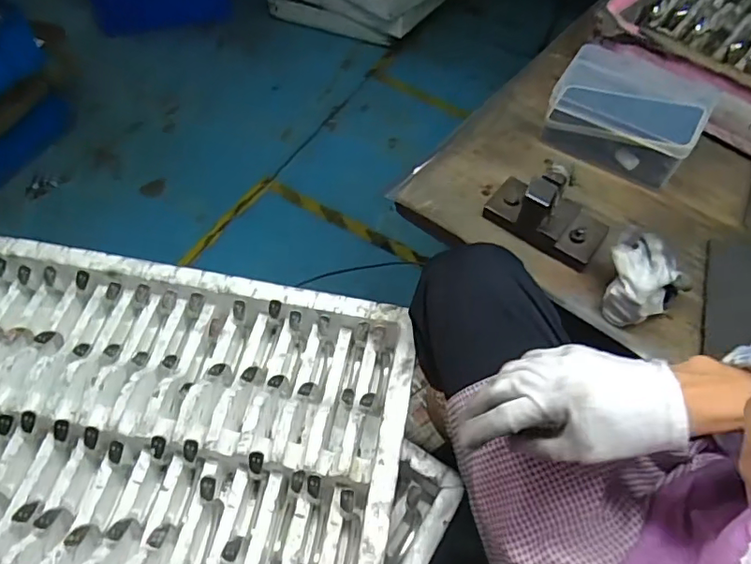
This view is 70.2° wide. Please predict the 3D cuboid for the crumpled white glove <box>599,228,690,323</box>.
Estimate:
[{"bbox_3d":[0.276,-0.002,0.561,0.077,0.068,0.075,1,57,-1],"label":"crumpled white glove"}]

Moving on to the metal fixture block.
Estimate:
[{"bbox_3d":[0.197,-0.083,0.607,0.133,0.076,0.068,32,61,18],"label":"metal fixture block"}]

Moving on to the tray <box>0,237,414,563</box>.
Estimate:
[{"bbox_3d":[-0.261,0.224,0.521,0.526,0.071,0.529,9,57,4],"label":"tray"}]

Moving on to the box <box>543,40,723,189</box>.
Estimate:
[{"bbox_3d":[0.329,-0.226,0.703,0.180,0.070,0.149,29,61,16],"label":"box"}]

